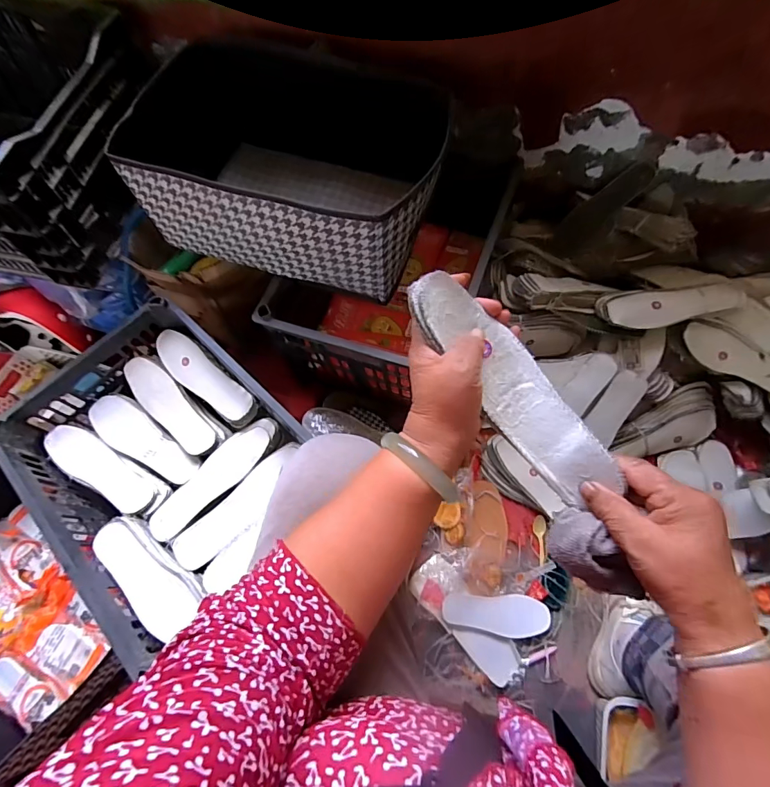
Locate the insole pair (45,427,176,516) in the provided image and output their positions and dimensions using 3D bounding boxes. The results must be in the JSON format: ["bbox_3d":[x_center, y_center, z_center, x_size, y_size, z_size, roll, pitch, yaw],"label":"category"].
[{"bbox_3d":[-0.457,0.123,0.676,0.231,0.019,0.064,27,72,13],"label":"insole pair"}]

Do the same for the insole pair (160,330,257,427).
[{"bbox_3d":[-0.310,-0.024,0.725,0.227,0.037,0.062,37,75,16],"label":"insole pair"}]

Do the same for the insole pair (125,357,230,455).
[{"bbox_3d":[-0.367,0.022,0.712,0.221,0.019,0.067,40,76,17],"label":"insole pair"}]

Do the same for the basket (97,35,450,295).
[{"bbox_3d":[-0.130,-0.369,0.688,0.428,0.199,0.333,16,70,9],"label":"basket"}]

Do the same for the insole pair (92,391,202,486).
[{"bbox_3d":[-0.408,0.077,0.703,0.226,0.011,0.072,32,73,14],"label":"insole pair"}]

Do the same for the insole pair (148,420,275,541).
[{"bbox_3d":[-0.267,0.129,0.661,0.075,0.021,0.233,37,75,16],"label":"insole pair"}]

